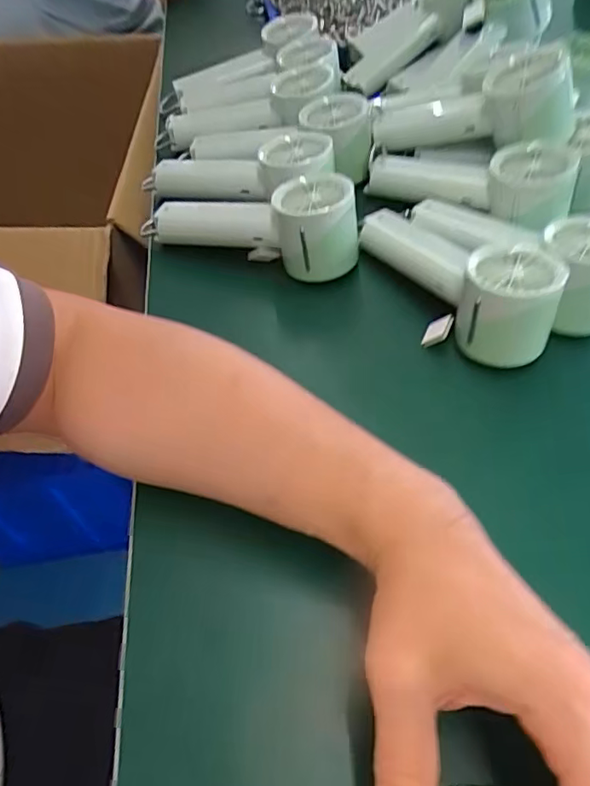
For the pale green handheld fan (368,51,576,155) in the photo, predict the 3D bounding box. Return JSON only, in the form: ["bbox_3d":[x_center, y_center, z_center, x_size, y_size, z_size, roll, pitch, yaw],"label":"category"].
[{"bbox_3d":[0.146,-0.236,0.466,0.065,0.065,0.168,-42,37,-25],"label":"pale green handheld fan"}]

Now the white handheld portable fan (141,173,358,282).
[{"bbox_3d":[-0.041,-0.146,0.450,0.190,0.067,0.060,19,56,17],"label":"white handheld portable fan"}]

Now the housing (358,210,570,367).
[{"bbox_3d":[0.118,-0.098,0.397,0.062,0.058,0.169,-24,55,-14],"label":"housing"}]

